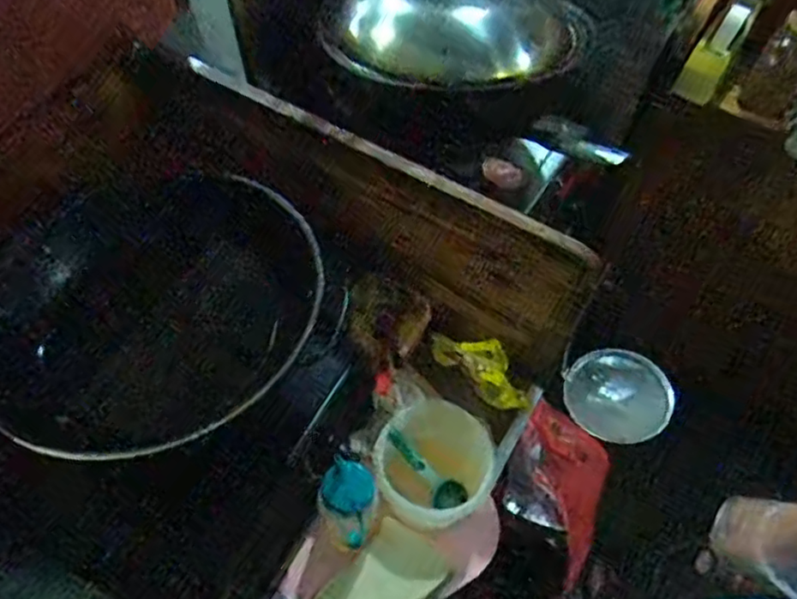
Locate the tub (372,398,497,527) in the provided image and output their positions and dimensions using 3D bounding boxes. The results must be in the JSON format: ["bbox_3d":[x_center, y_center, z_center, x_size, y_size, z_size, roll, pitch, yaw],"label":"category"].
[{"bbox_3d":[0.035,0.176,0.683,0.124,0.060,0.116,1,58,-2],"label":"tub"}]

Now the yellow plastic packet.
[{"bbox_3d":[0.104,0.080,0.773,0.132,0.033,0.052,35,63,18],"label":"yellow plastic packet"}]

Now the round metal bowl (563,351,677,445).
[{"bbox_3d":[0.243,0.104,0.706,0.110,0.019,0.107,-34,65,-21],"label":"round metal bowl"}]

